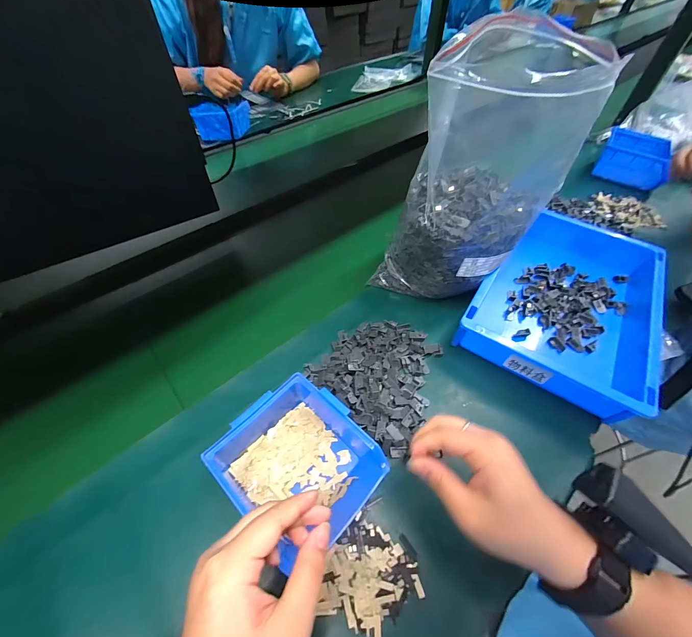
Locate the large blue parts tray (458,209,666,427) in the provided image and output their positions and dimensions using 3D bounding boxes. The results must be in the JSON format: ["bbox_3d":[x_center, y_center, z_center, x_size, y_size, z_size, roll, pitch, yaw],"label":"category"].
[{"bbox_3d":[0.315,-0.029,0.444,0.206,0.068,0.315,29,57,20],"label":"large blue parts tray"}]

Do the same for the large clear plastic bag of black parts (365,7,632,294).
[{"bbox_3d":[0.155,-0.155,0.377,0.170,0.287,0.134,-31,58,-22],"label":"large clear plastic bag of black parts"}]

